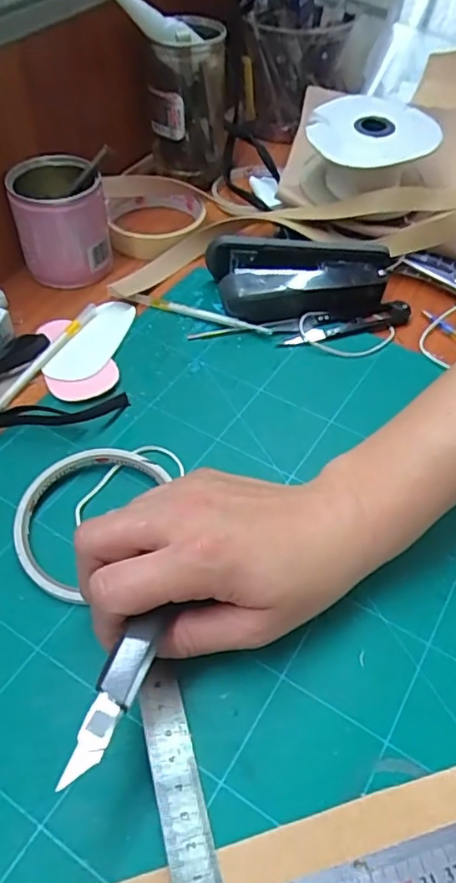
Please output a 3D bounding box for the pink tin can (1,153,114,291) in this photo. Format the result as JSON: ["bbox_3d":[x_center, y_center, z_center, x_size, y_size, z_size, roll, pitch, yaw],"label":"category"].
[{"bbox_3d":[-0.123,-0.165,0.447,0.063,0.069,0.070,-10,51,-10],"label":"pink tin can"}]

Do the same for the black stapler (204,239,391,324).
[{"bbox_3d":[0.054,-0.121,0.436,0.126,0.038,0.062,-10,51,-10],"label":"black stapler"}]

